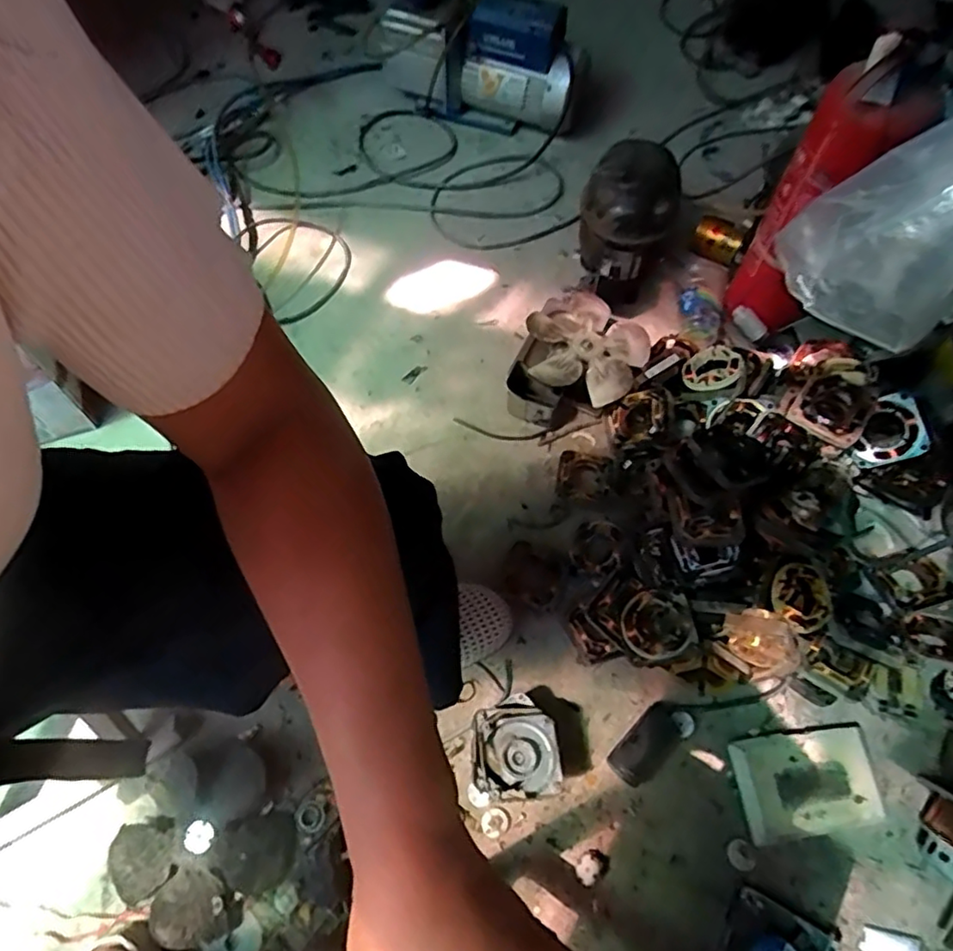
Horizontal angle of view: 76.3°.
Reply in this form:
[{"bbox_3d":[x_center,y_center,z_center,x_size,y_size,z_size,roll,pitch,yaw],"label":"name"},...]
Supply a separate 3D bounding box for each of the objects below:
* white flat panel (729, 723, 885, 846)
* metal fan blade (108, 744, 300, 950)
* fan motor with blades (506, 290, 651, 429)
[{"bbox_3d":[0.380,0.351,0.697,0.156,0.033,0.104,-7,66,-3],"label":"white flat panel"},{"bbox_3d":[-0.312,0.410,0.681,0.185,0.032,0.186,-29,68,-12],"label":"metal fan blade"},{"bbox_3d":[0.158,-0.178,0.926,0.180,0.086,0.229,21,68,10],"label":"fan motor with blades"}]

